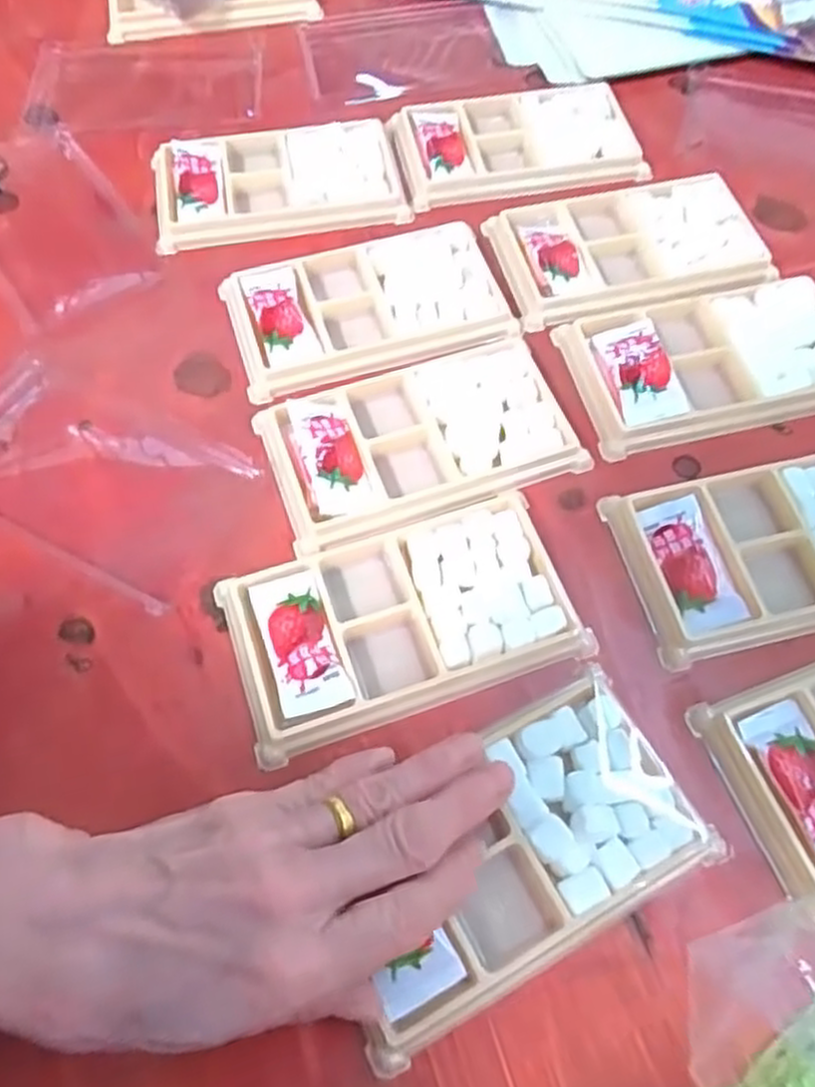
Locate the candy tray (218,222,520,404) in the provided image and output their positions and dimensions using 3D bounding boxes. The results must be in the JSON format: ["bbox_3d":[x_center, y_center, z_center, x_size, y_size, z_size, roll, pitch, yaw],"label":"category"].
[{"bbox_3d":[-0.020,-0.118,0.379,0.131,0.008,0.080,-14,63,-6],"label":"candy tray"}]

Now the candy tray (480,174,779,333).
[{"bbox_3d":[0.114,-0.152,0.400,0.134,0.020,0.082,-13,63,-5],"label":"candy tray"}]

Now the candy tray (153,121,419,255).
[{"bbox_3d":[-0.071,-0.198,0.420,0.131,0.013,0.077,-11,63,-4],"label":"candy tray"}]

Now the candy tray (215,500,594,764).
[{"bbox_3d":[-0.003,0.029,0.305,0.133,0.010,0.073,-18,64,-8],"label":"candy tray"}]

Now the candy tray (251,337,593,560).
[{"bbox_3d":[0.005,-0.049,0.344,0.134,0.012,0.078,-18,64,-8],"label":"candy tray"}]

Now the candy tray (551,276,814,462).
[{"bbox_3d":[0.146,-0.087,0.365,0.132,0.021,0.075,-13,63,-5],"label":"candy tray"}]

